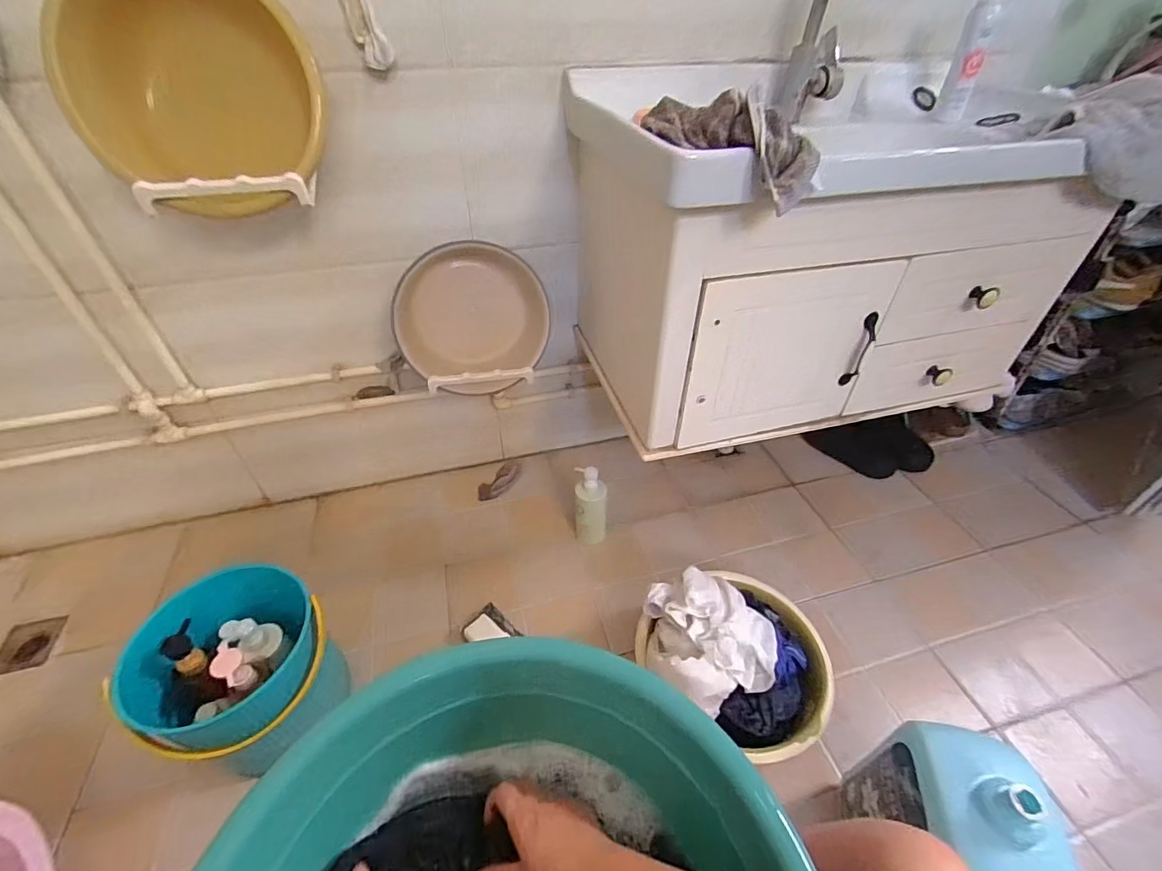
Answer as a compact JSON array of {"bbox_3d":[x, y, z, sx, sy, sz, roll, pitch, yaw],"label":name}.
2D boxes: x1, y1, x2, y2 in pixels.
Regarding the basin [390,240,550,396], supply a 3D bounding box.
[{"bbox_3d":[-0.207,-0.220,0.955,0.287,0.278,0.114,-3,29,-1],"label":"basin"}]

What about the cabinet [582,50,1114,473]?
[{"bbox_3d":[0.395,-0.332,0.911,0.749,0.477,0.470,-11,44,-12],"label":"cabinet"}]

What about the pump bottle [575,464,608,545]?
[{"bbox_3d":[0.023,0.161,1.116,0.071,0.189,0.063,1,43,0],"label":"pump bottle"}]

